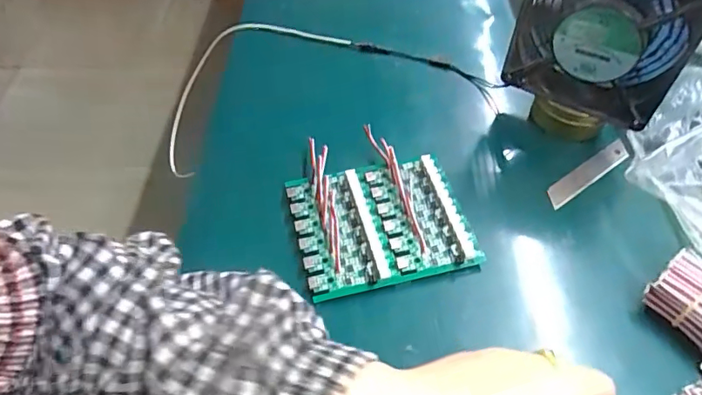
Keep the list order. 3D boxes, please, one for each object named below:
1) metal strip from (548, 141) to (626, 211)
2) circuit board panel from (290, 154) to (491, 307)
[{"bbox_3d":[0.196,-0.020,0.429,0.096,0.004,0.019,-30,66,-21],"label":"metal strip"},{"bbox_3d":[0.021,0.016,0.386,0.122,0.015,0.102,-13,52,-8],"label":"circuit board panel"}]

